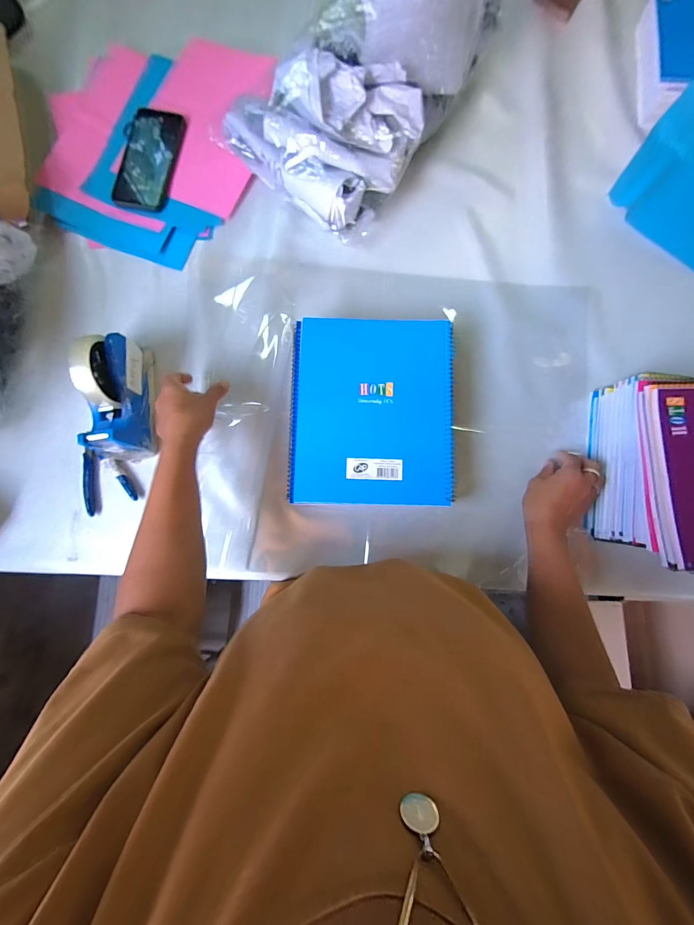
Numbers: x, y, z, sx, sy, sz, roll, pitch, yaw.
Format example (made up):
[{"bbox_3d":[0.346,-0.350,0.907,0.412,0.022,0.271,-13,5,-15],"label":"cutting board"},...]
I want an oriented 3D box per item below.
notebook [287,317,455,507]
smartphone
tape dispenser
[{"bbox_3d":[0.032,-0.071,0.459,0.209,0.012,0.246,1,84,0],"label":"notebook"},{"bbox_3d":[-0.317,-0.486,0.560,0.086,0.010,0.172,12,84,1],"label":"smartphone"},{"bbox_3d":[-0.303,-0.090,0.460,0.054,0.107,0.159,0,84,0],"label":"tape dispenser"}]

